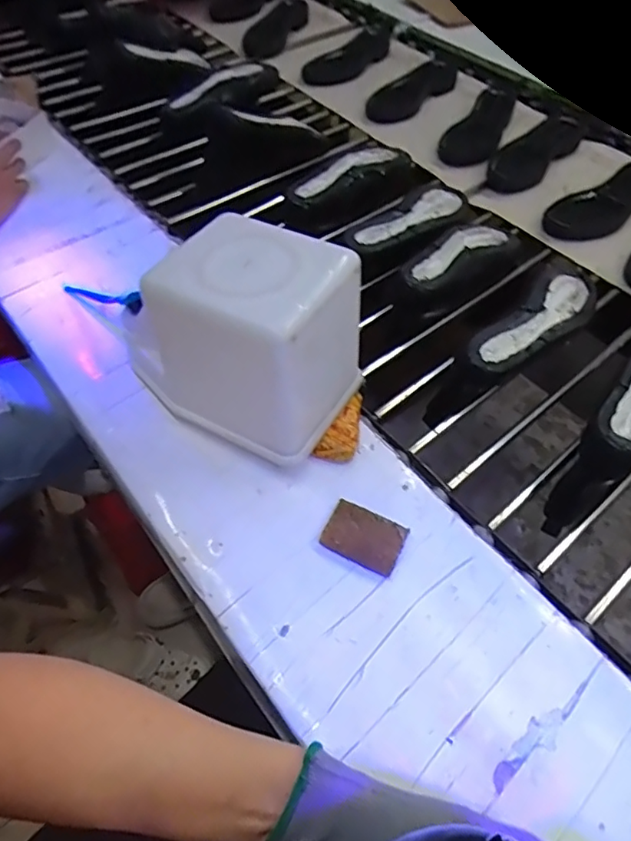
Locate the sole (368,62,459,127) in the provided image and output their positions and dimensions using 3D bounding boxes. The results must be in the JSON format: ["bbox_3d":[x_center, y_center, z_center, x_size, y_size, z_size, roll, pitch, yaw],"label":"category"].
[{"bbox_3d":[0.195,-0.658,1.123,0.110,0.023,0.269,39,61,23],"label":"sole"}]

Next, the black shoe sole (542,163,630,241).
[{"bbox_3d":[0.462,-0.352,0.899,0.239,0.028,0.096,-33,62,-23],"label":"black shoe sole"}]

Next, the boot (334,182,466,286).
[{"bbox_3d":[0.132,-0.268,0.803,0.090,0.071,0.238,37,60,22],"label":"boot"}]

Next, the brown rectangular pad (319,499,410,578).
[{"bbox_3d":[0.044,0.105,0.509,0.068,0.013,0.049,23,56,14],"label":"brown rectangular pad"}]

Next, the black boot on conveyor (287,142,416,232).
[{"bbox_3d":[0.064,-0.363,0.871,0.095,0.071,0.246,39,61,23],"label":"black boot on conveyor"}]

